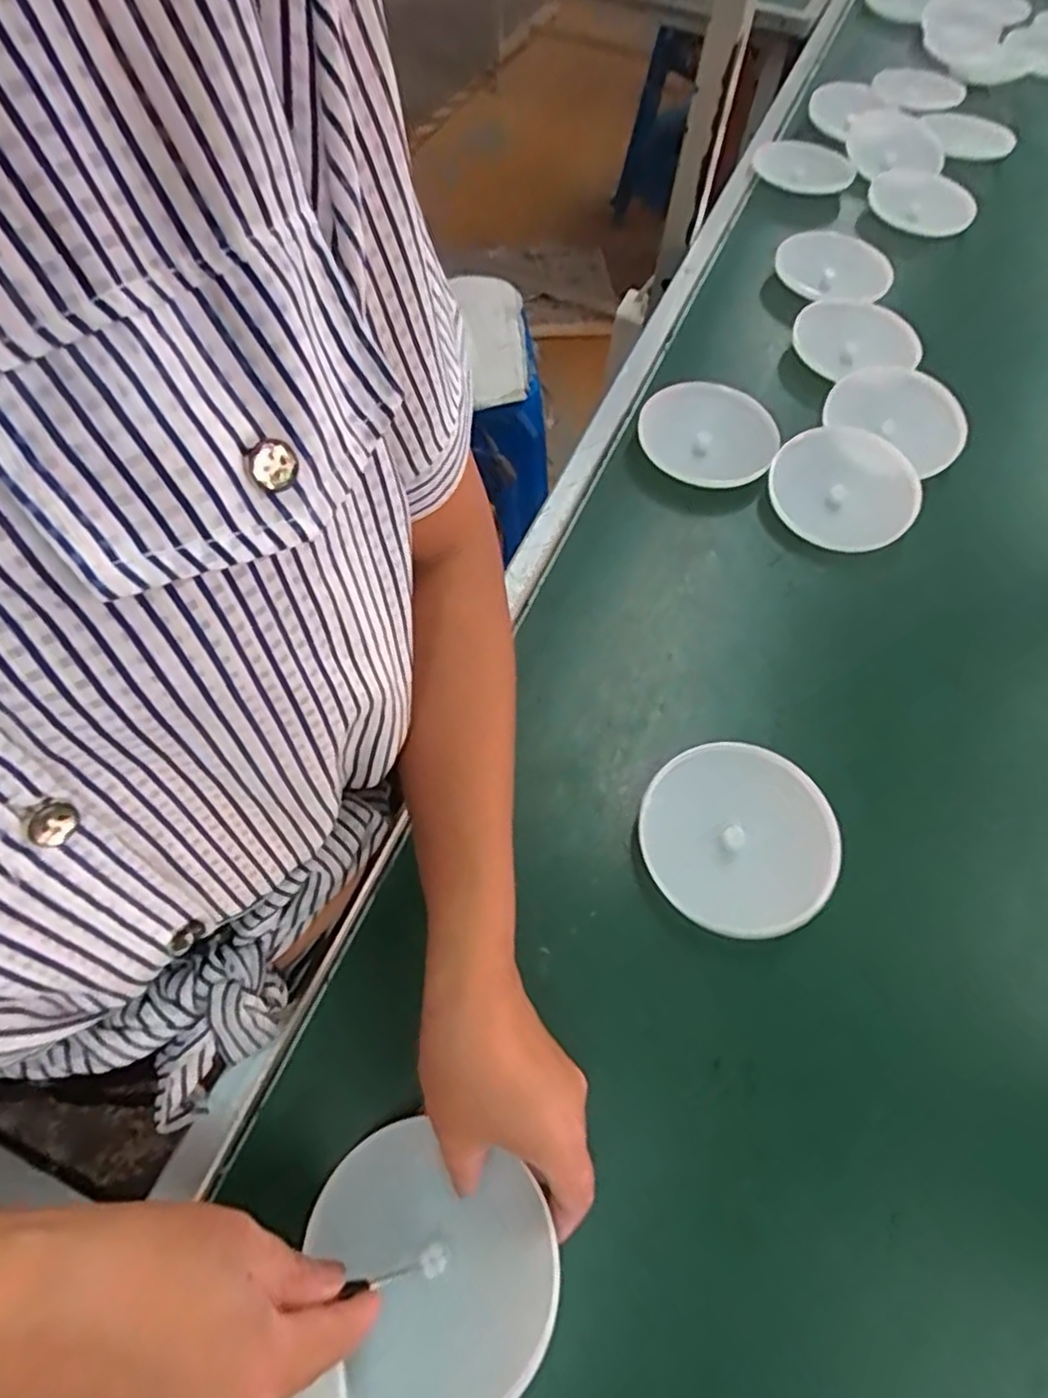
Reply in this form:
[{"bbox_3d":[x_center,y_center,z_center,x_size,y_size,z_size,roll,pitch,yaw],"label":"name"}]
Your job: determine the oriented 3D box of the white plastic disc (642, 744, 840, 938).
[{"bbox_3d":[0.127,0.081,0.423,0.109,0.017,0.114,1,62,-1],"label":"white plastic disc"}]

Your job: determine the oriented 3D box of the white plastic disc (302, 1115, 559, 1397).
[{"bbox_3d":[-0.040,0.252,0.322,0.099,0.012,0.115,-34,49,-11],"label":"white plastic disc"}]

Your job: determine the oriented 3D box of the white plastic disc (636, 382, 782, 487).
[{"bbox_3d":[0.151,-0.220,0.583,0.111,0.015,0.092,5,74,4],"label":"white plastic disc"}]

